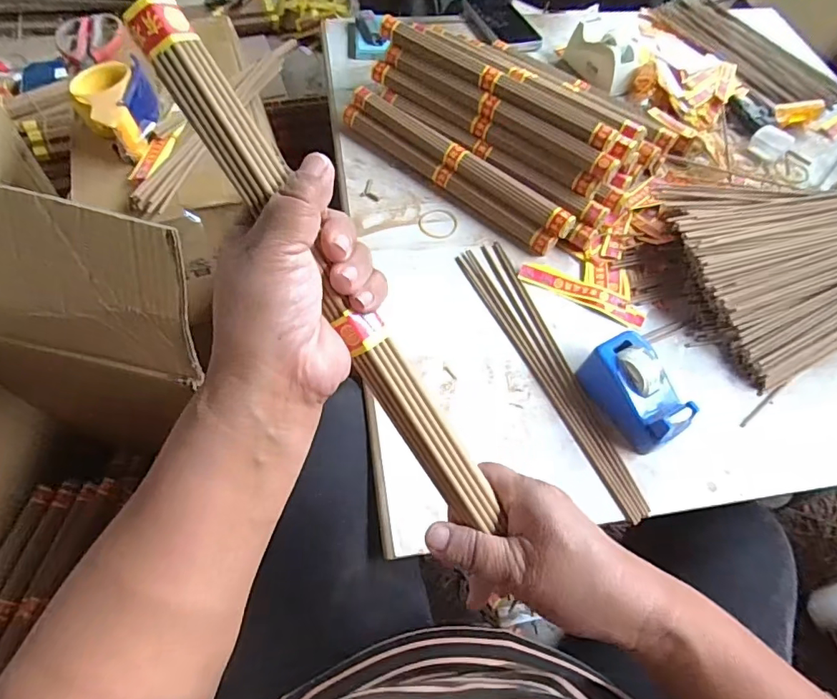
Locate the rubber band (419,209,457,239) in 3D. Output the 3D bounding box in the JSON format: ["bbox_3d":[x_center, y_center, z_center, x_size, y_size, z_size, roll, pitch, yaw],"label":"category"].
[{"bbox_3d":[0.023,-0.148,0.589,0.045,0.004,0.047,3,60,-2],"label":"rubber band"}]

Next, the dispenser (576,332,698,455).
[{"bbox_3d":[0.200,0.037,0.460,0.059,0.058,0.099,-26,65,-17],"label":"dispenser"}]

